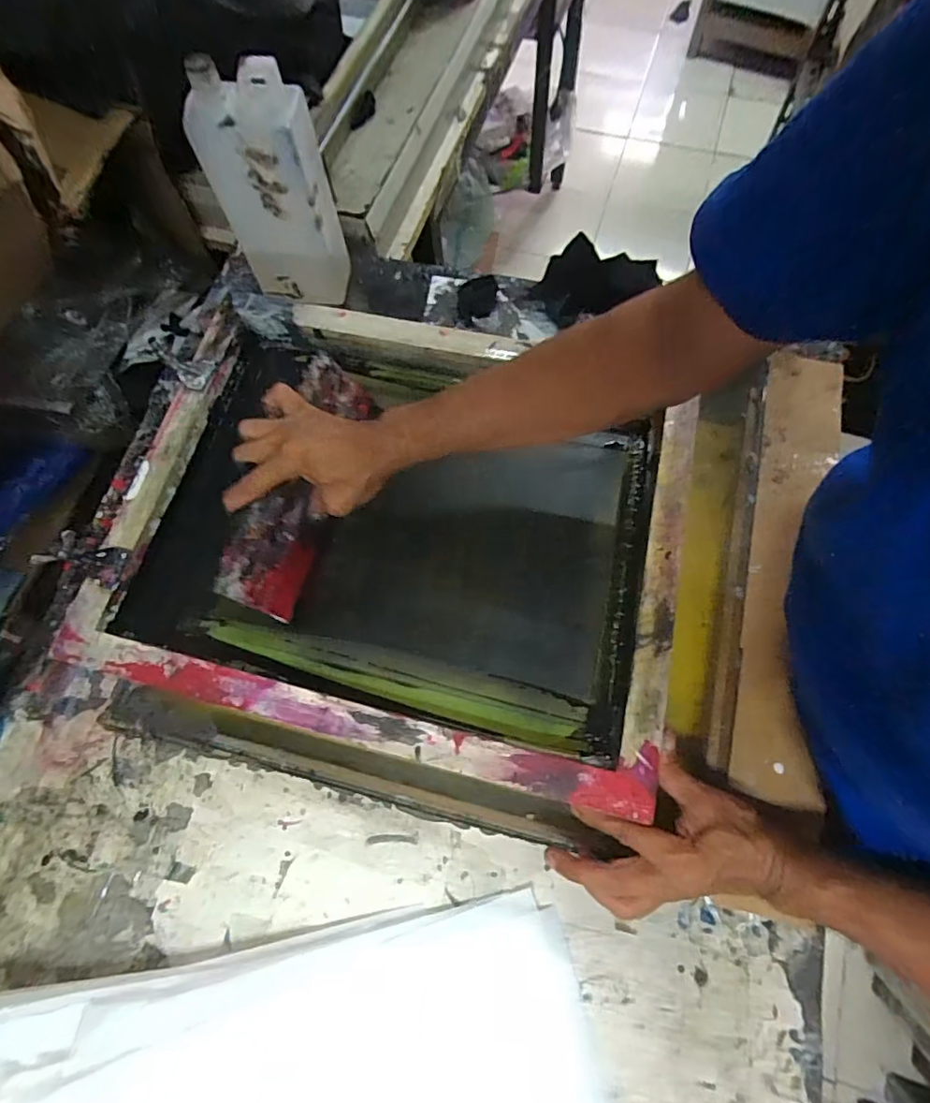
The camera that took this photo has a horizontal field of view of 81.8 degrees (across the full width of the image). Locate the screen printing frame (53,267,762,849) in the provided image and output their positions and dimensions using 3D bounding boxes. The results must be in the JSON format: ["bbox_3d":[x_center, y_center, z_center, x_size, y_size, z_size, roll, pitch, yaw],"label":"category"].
[{"bbox_3d":[-0.044,-0.010,0.497,0.531,0.067,0.438,11,70,6],"label":"screen printing frame"}]

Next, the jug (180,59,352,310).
[{"bbox_3d":[-0.184,-0.349,0.527,0.105,0.211,0.054,4,70,3],"label":"jug"}]

